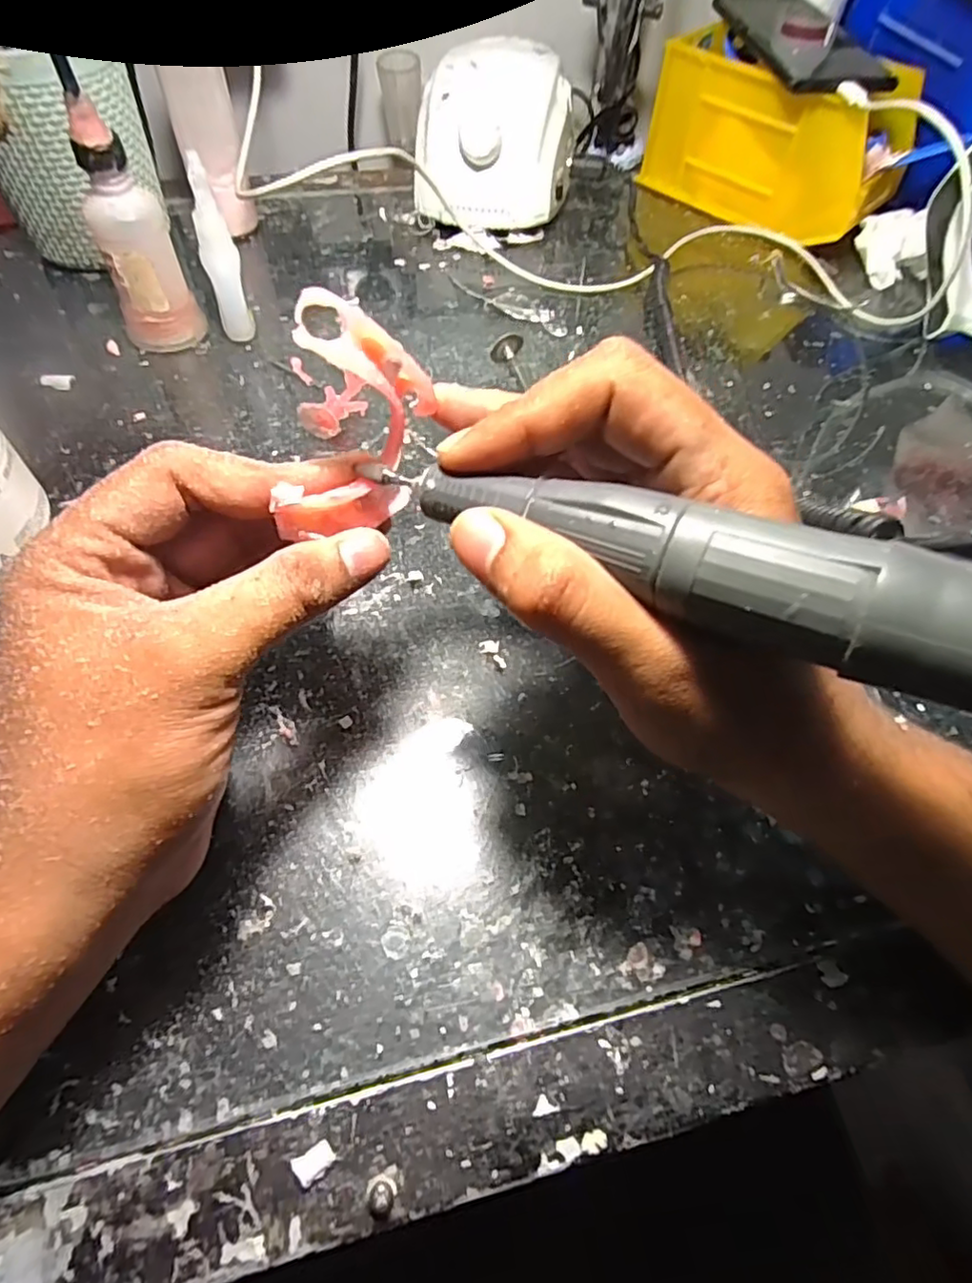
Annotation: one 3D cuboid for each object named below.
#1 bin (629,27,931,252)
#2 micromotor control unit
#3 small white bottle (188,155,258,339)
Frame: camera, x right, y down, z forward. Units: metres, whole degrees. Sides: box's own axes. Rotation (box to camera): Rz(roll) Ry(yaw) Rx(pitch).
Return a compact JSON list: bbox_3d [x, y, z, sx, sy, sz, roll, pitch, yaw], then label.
[{"bbox_3d":[0.211,-0.369,0.462,0.166,0.087,0.094,36,63,17],"label":"bin"},{"bbox_3d":[0.008,-0.354,0.445,0.104,0.080,0.121,5,58,-1],"label":"micromotor control unit"},{"bbox_3d":[-0.144,-0.207,0.342,0.019,0.087,0.019,-16,61,-13],"label":"small white bottle"}]

